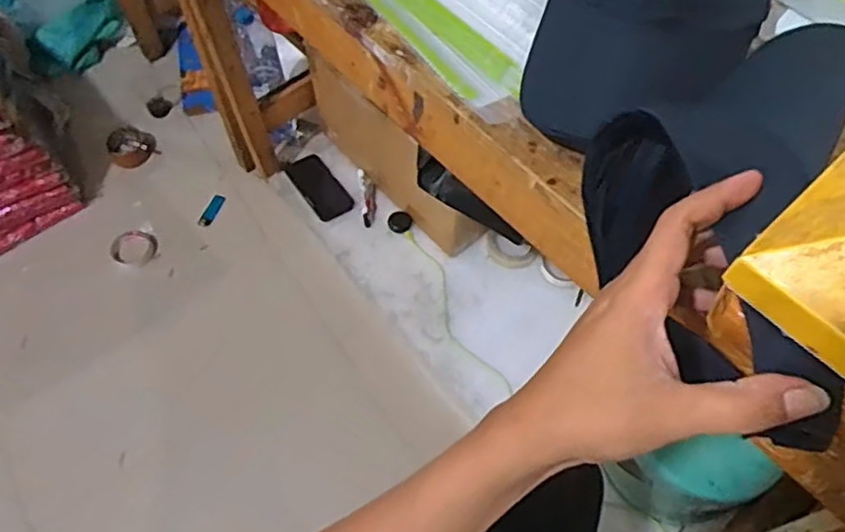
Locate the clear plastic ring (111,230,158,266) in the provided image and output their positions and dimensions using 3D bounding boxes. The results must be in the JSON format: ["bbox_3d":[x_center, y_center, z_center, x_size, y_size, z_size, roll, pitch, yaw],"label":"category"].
[{"bbox_3d":[-0.606,-0.038,1.376,0.097,0.030,0.079,24,63,14],"label":"clear plastic ring"}]

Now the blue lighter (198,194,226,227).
[{"bbox_3d":[-0.459,-0.119,1.423,0.026,0.016,0.085,21,63,13],"label":"blue lighter"}]

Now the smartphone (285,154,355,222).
[{"bbox_3d":[-0.221,-0.166,1.396,0.087,0.007,0.173,-30,64,-15],"label":"smartphone"}]

